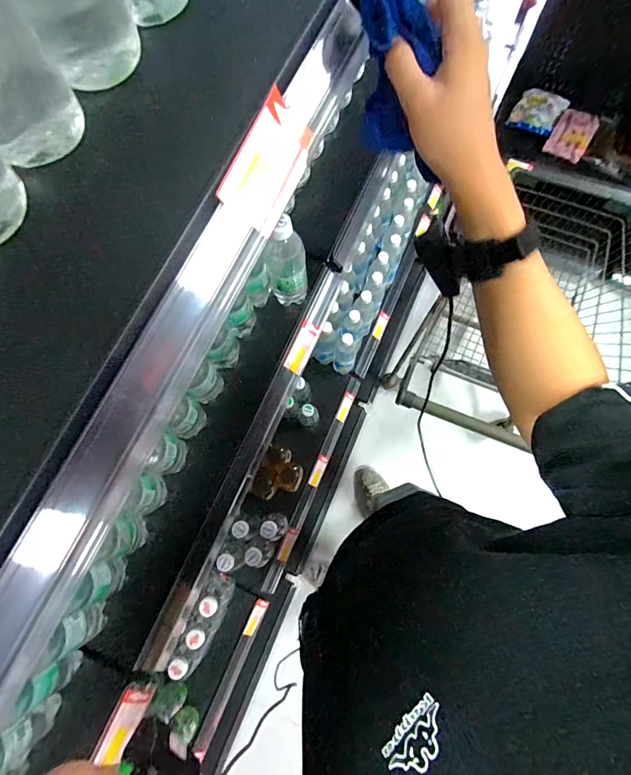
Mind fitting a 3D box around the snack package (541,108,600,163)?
[{"bbox_3d":[0.963,-0.948,1.431,0.144,0.039,0.203,34,90,11],"label":"snack package"}]

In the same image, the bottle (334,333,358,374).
[{"bbox_3d":[0.089,-0.098,1.120,0.066,0.205,0.068,13,76,5],"label":"bottle"}]

